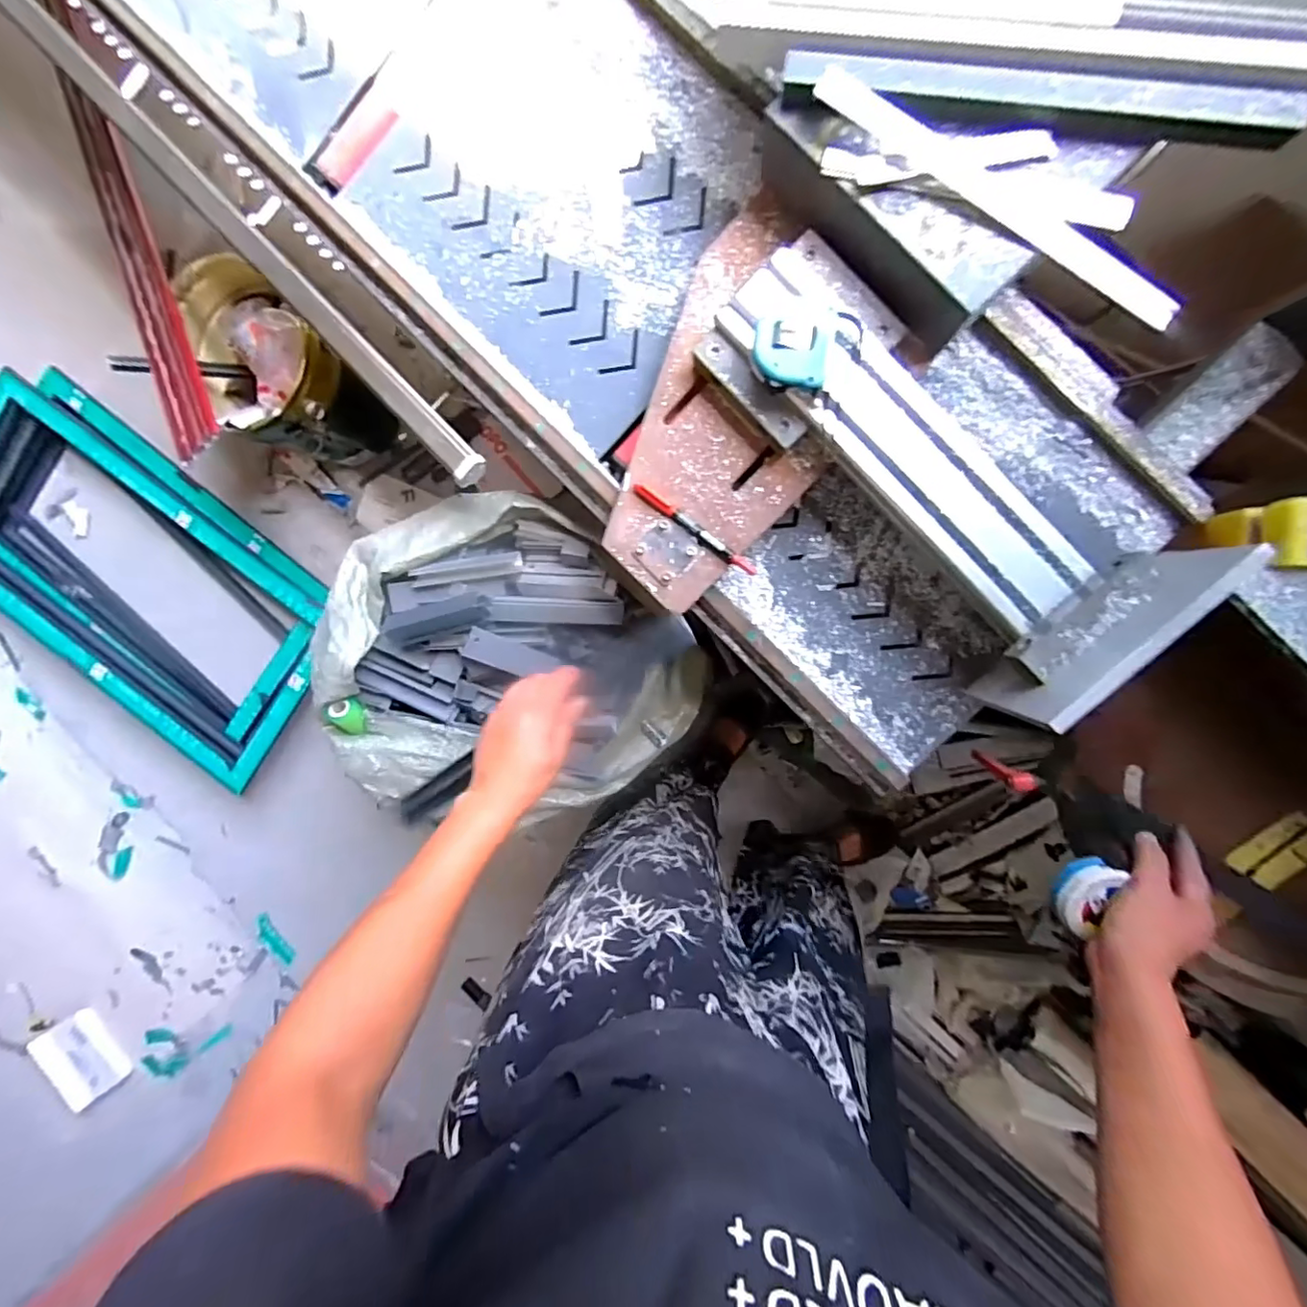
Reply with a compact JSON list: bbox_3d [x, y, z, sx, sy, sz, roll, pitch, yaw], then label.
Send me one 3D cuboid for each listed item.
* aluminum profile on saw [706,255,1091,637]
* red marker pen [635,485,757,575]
[{"bbox_3d":[0.209,-0.176,0.481,0.083,0.026,0.371,-43,89,9],"label":"aluminum profile on saw"},{"bbox_3d":[0.039,-0.116,0.548,0.136,0.018,0.014,37,98,2],"label":"red marker pen"}]

